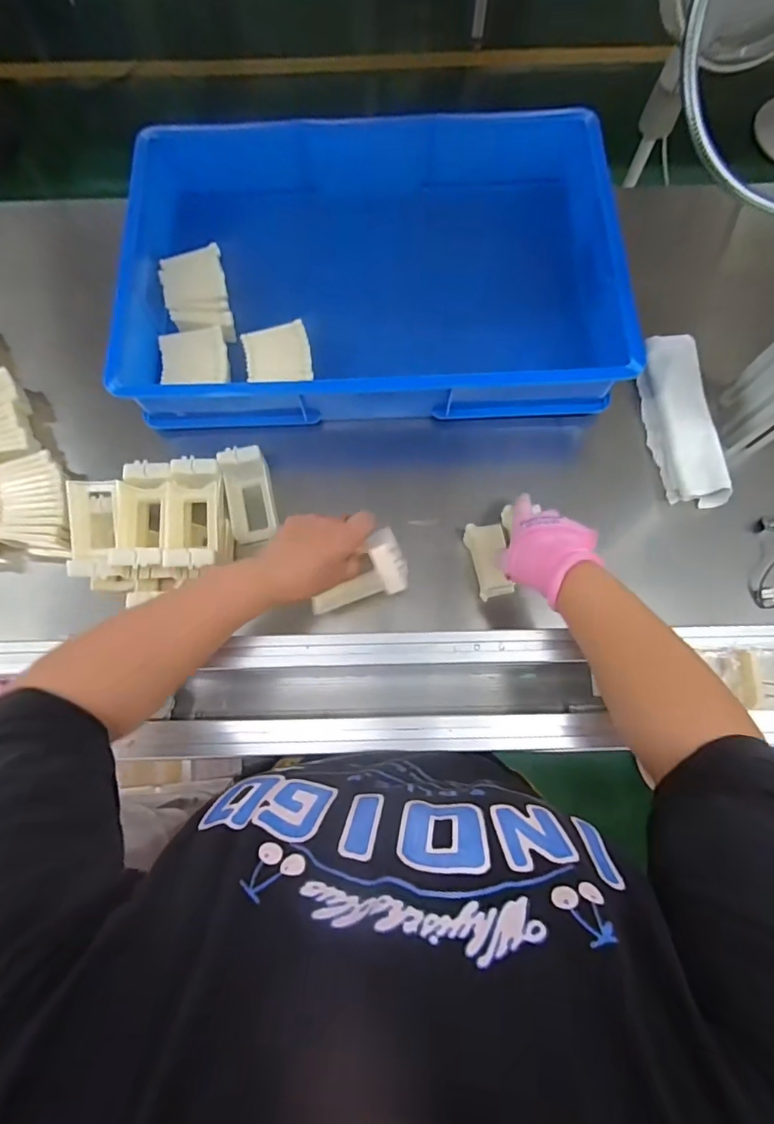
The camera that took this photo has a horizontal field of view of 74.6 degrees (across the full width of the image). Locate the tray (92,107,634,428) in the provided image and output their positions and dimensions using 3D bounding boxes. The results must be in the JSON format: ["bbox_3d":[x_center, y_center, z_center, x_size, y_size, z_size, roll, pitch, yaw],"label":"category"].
[{"bbox_3d":[-0.020,-0.383,0.669,0.601,0.105,0.408,-2,74,-1],"label":"tray"}]

